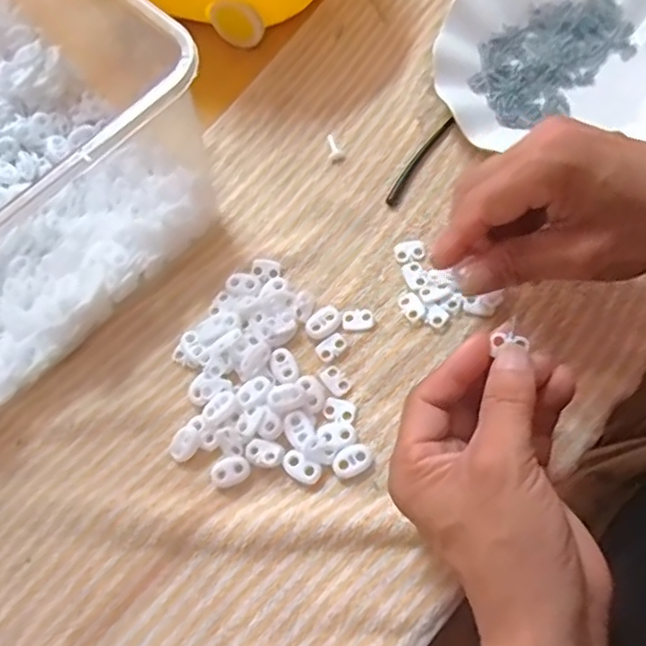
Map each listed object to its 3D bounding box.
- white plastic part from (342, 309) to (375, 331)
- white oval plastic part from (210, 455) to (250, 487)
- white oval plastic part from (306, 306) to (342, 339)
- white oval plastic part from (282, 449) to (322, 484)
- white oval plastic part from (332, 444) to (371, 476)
[{"bbox_3d":[0.021,-0.002,0.379,0.019,0.004,0.012,-6,66,4],"label":"white plastic part"},{"bbox_3d":[-0.052,0.082,0.353,0.021,0.005,0.016,-24,66,-4],"label":"white oval plastic part"},{"bbox_3d":[0.000,0.000,0.379,0.022,0.004,0.016,-43,69,-12],"label":"white oval plastic part"},{"bbox_3d":[-0.012,0.079,0.348,0.022,0.009,0.013,25,72,16],"label":"white oval plastic part"},{"bbox_3d":[0.016,0.076,0.347,0.022,0.005,0.015,-27,66,-5],"label":"white oval plastic part"}]

